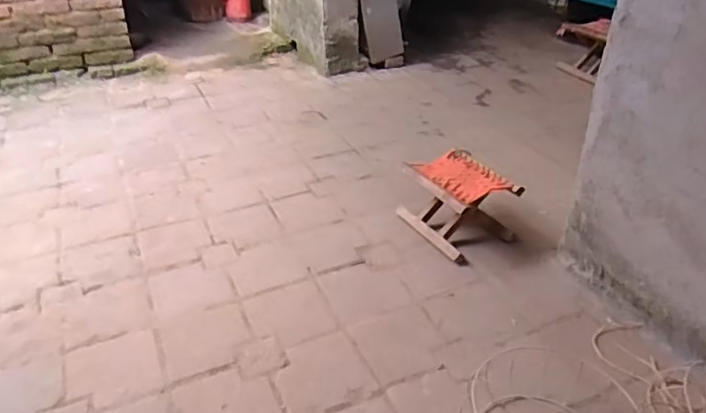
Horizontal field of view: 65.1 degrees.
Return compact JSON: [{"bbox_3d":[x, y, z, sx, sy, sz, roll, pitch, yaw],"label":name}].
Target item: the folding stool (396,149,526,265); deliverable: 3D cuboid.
[{"bbox_3d":[0.298,-0.007,1.577,0.233,0.188,0.274,-17,37,-25],"label":"folding stool"}]

